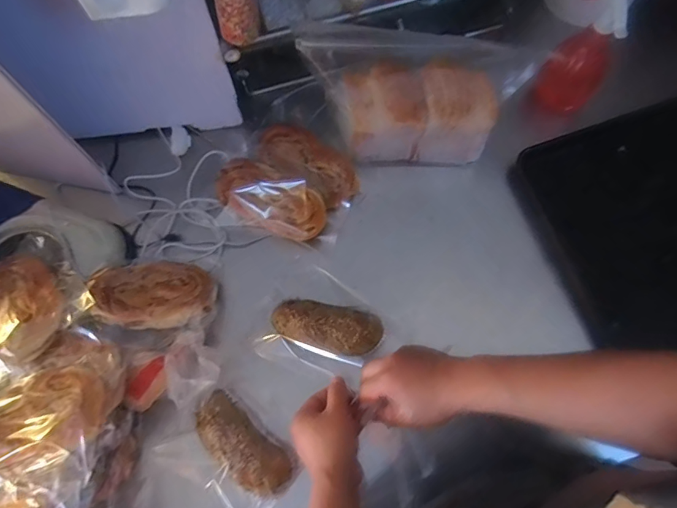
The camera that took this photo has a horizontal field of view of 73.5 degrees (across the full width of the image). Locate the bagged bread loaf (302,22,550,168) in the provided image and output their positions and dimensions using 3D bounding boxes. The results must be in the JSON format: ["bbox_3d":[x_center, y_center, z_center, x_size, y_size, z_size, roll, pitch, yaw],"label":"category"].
[{"bbox_3d":[0.109,-0.210,0.639,0.296,0.180,0.099,-2,72,1],"label":"bagged bread loaf"}]

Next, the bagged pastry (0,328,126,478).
[{"bbox_3d":[-0.340,0.176,0.533,0.165,0.048,0.133,-38,75,-9],"label":"bagged pastry"}]

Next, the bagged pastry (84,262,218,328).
[{"bbox_3d":[-0.248,0.057,0.621,0.148,0.079,0.096,-6,72,0],"label":"bagged pastry"}]

